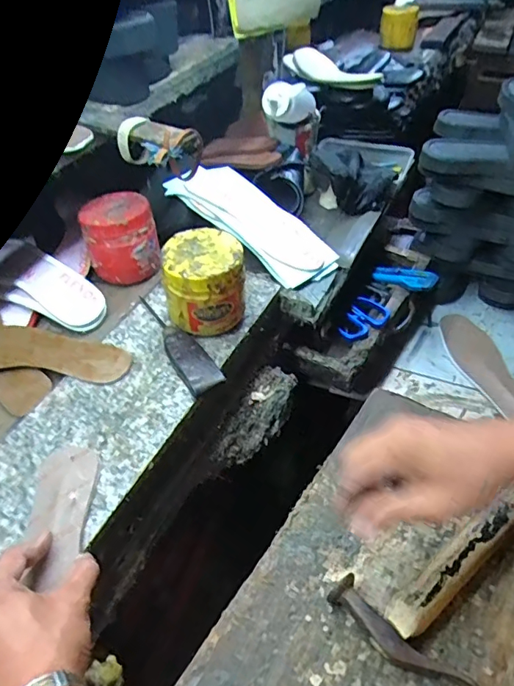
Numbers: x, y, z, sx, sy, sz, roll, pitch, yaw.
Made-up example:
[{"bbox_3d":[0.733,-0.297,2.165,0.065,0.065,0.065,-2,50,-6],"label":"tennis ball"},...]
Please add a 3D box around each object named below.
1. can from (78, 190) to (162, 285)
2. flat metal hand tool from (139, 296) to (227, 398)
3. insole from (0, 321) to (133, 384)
[{"bbox_3d":[-0.189,-0.148,0.696,0.096,0.096,0.093,-15,46,-11],"label":"can"},{"bbox_3d":[-0.096,-0.001,0.592,0.039,0.019,0.169,-26,49,-21],"label":"flat metal hand tool"},{"bbox_3d":[-0.266,0.010,0.595,0.240,0.014,0.078,12,46,15],"label":"insole"}]

